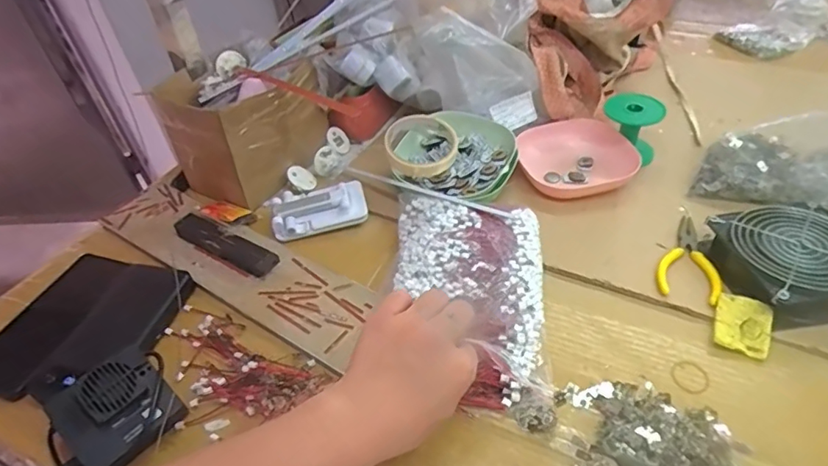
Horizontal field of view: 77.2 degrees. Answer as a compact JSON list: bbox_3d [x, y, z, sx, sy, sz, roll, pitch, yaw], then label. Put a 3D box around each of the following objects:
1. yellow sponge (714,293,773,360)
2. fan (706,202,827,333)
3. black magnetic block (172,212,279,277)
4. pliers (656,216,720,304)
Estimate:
[{"bbox_3d":[0.297,0.082,0.467,0.043,0.006,0.052,12,66,28],"label":"yellow sponge"},{"bbox_3d":[0.353,0.028,0.486,0.117,0.047,0.127,-11,44,-4],"label":"fan"},{"bbox_3d":[-0.205,0.014,0.568,0.136,0.020,0.031,20,50,25],"label":"black magnetic block"},{"bbox_3d":[0.285,0.022,0.530,0.056,0.008,0.122,16,49,22],"label":"pliers"}]

